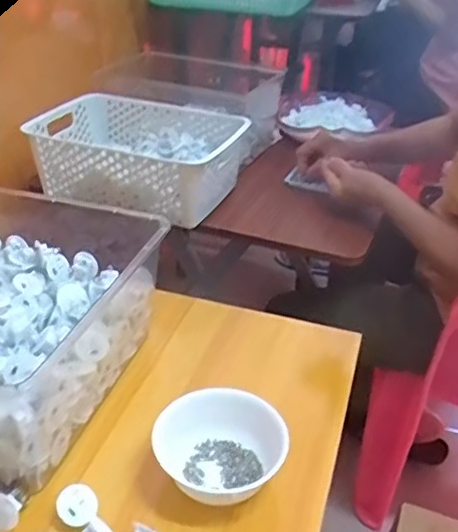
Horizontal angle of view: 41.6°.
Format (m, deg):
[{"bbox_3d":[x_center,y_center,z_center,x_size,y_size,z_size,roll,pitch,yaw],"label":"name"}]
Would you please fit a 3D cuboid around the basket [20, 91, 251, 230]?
[{"bbox_3d":[-0.139,-0.183,0.967,0.301,0.101,0.236,14,34,17],"label":"basket"}]

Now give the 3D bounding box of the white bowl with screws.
[{"bbox_3d":[-0.011,0.163,0.540,0.114,0.056,0.100,26,38,31],"label":"white bowl with screws"}]

